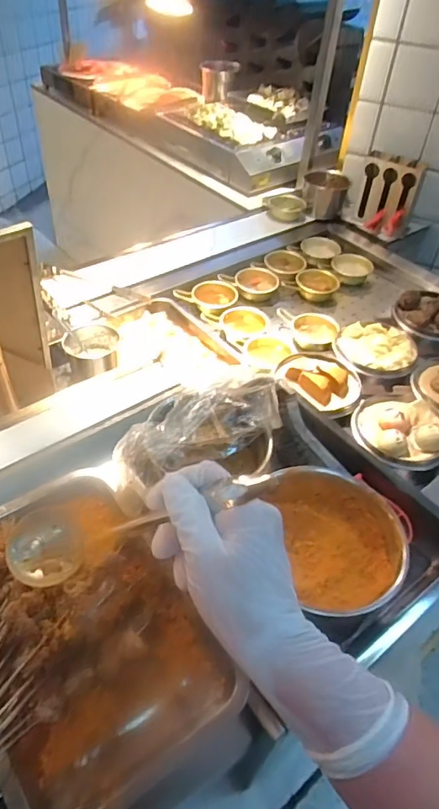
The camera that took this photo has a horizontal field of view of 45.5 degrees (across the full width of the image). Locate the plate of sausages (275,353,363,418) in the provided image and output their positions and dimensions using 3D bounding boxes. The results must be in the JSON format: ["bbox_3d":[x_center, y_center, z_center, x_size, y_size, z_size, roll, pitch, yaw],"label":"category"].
[{"bbox_3d":[0.204,-0.048,1.081,0.177,0.057,0.126,33,51,25],"label":"plate of sausages"}]

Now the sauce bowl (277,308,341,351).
[{"bbox_3d":[0.205,-0.177,1.261,0.155,0.048,0.109,18,47,12],"label":"sauce bowl"}]

